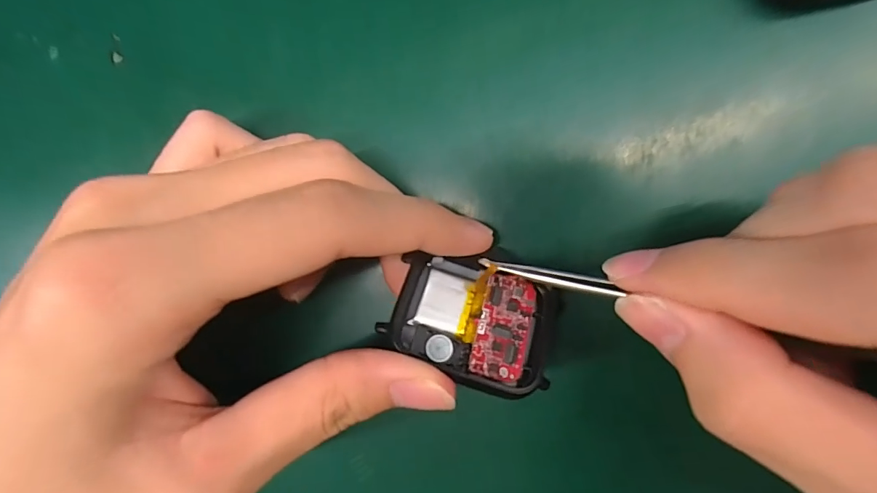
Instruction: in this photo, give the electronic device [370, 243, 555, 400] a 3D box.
[{"bbox_3d":[0.011,0.019,0.128,0.045,0.006,0.038,16,65,-1],"label":"electronic device"}]

